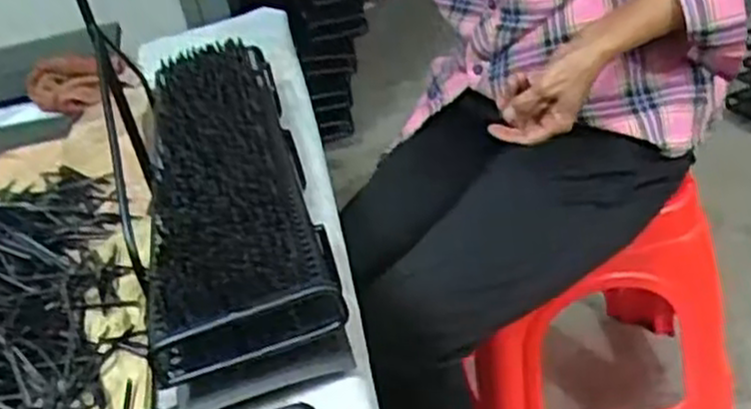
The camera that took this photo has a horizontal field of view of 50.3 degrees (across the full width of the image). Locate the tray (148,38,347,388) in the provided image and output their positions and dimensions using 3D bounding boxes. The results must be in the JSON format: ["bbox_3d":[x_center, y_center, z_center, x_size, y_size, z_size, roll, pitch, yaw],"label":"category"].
[{"bbox_3d":[-0.157,-0.050,0.843,0.149,0.085,0.596,-11,28,-8],"label":"tray"}]

